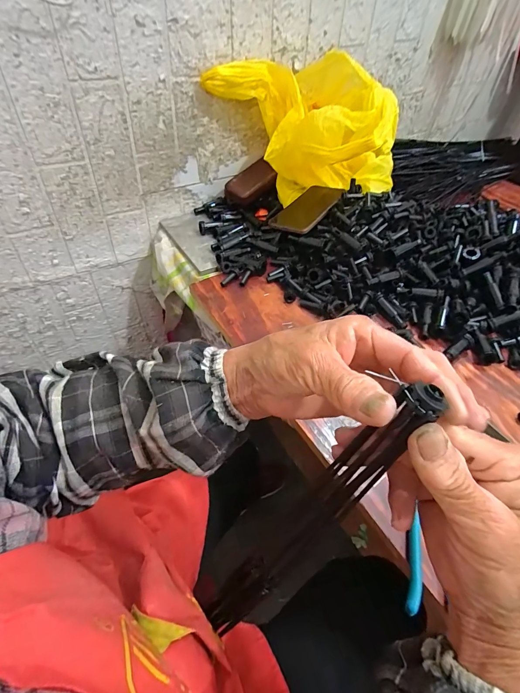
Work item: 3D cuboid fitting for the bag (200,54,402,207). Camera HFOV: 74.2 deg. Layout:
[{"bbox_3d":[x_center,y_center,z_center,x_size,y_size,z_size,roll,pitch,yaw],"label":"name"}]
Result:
[{"bbox_3d":[0.090,-0.362,0.604,0.309,0.188,0.221,32,53,23],"label":"bag"}]

